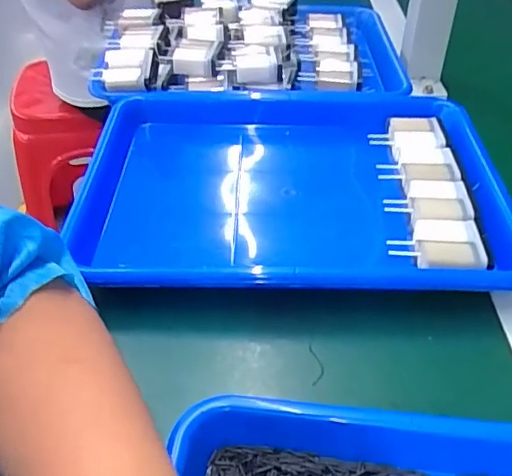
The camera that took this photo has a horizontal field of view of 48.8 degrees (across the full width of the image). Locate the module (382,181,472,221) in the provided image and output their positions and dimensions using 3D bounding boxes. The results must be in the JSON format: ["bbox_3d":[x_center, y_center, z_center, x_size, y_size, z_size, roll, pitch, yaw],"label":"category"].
[{"bbox_3d":[0.134,-0.026,0.440,0.060,0.016,0.046,4,41,3],"label":"module"}]

